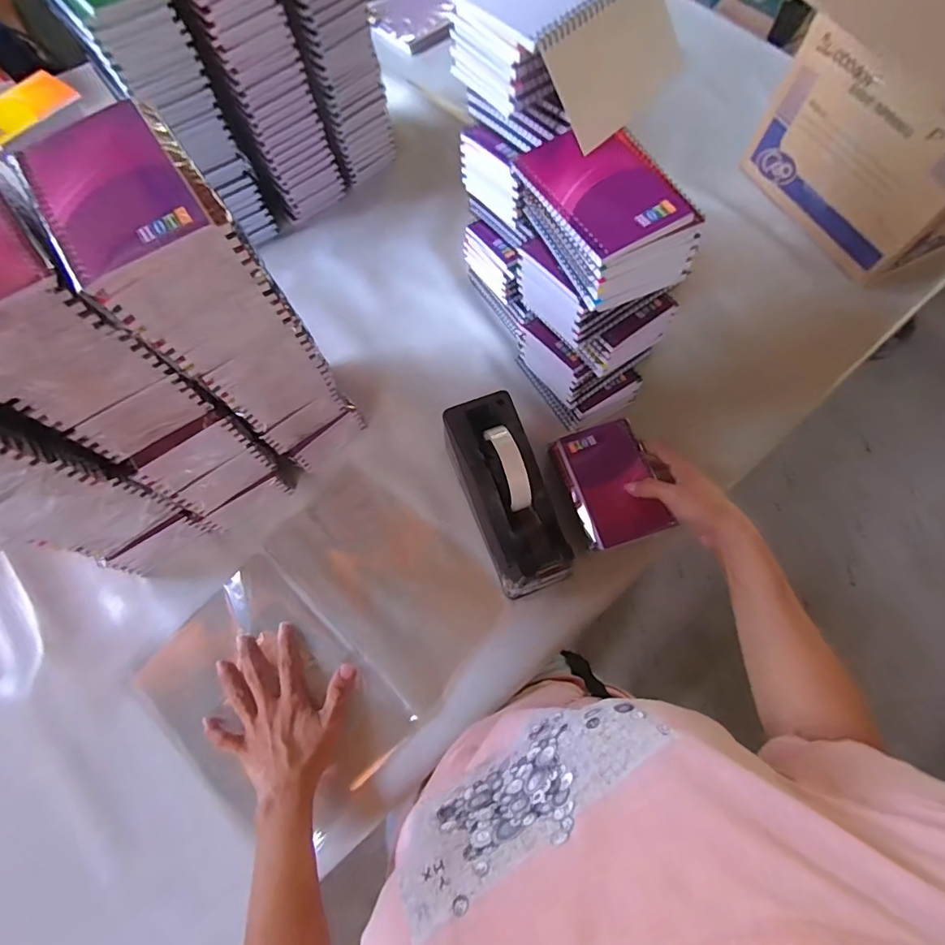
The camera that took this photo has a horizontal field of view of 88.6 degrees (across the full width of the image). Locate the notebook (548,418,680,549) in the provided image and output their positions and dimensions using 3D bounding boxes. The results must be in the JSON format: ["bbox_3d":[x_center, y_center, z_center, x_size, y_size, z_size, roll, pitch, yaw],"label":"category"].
[{"bbox_3d":[0.151,0.010,0.520,0.095,0.025,0.127,-18,70,-8],"label":"notebook"}]

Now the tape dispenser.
[{"bbox_3d":[0.035,0.022,0.520,0.081,0.110,0.203,-19,70,-8],"label":"tape dispenser"}]

